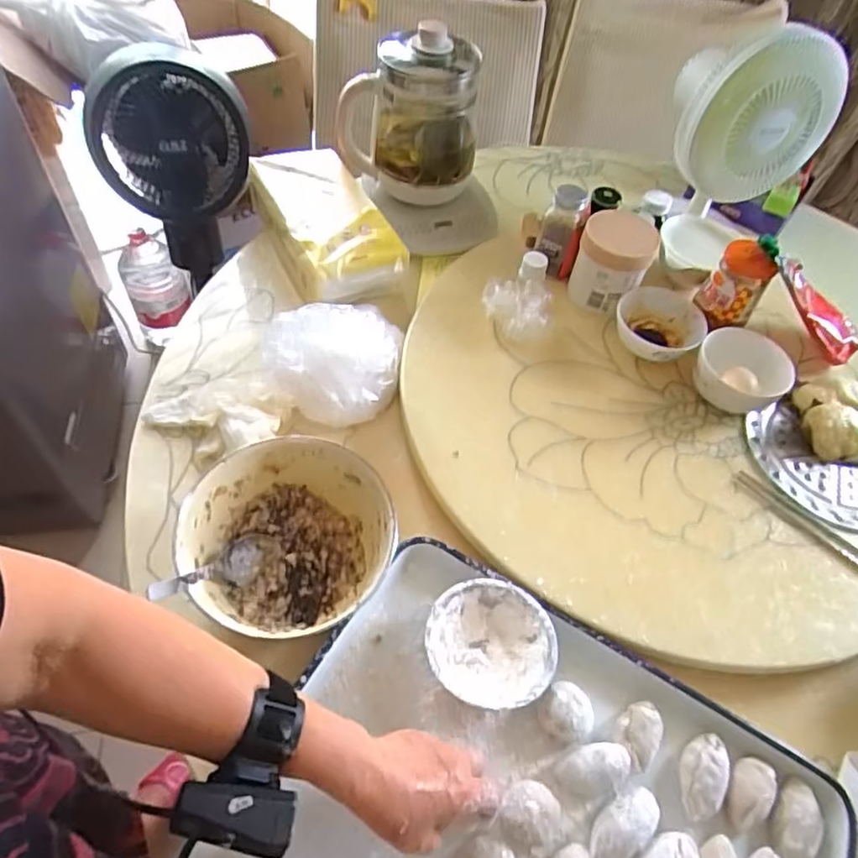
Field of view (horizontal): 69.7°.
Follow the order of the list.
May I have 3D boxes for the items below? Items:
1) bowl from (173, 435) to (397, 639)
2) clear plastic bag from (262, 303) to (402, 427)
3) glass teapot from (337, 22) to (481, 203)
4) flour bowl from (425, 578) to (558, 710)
[{"bbox_3d":[-0.138,0.105,0.614,0.198,0.076,0.178,-35,64,-26],"label":"bowl"},{"bbox_3d":[-0.117,-0.087,0.751,0.157,0.102,0.125,4,54,-2],"label":"clear plastic bag"},{"bbox_3d":[-0.027,-0.470,0.929,0.200,0.212,0.136,-8,55,-10],"label":"glass teapot"},{"bbox_3d":[0.057,0.205,0.588,0.118,0.037,0.116,2,54,-3],"label":"flour bowl"}]

